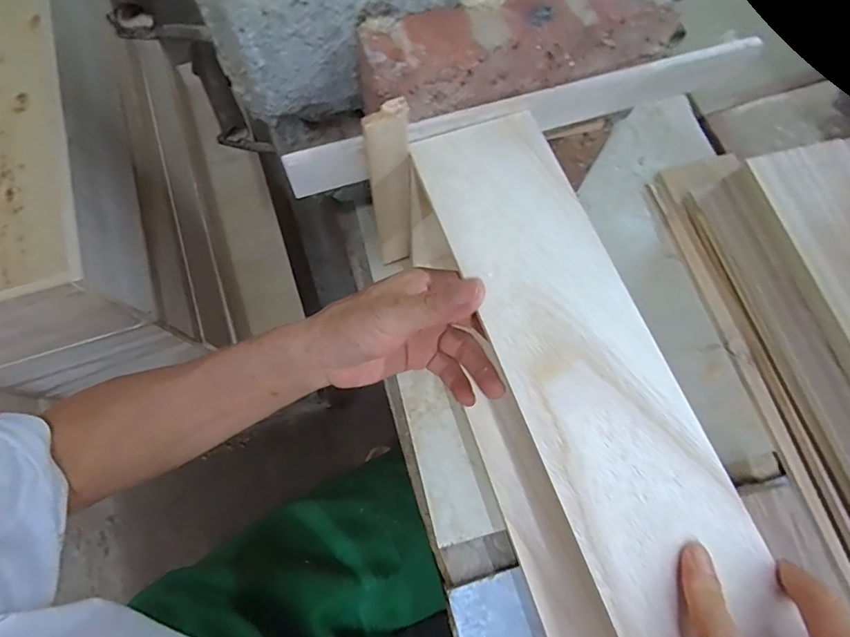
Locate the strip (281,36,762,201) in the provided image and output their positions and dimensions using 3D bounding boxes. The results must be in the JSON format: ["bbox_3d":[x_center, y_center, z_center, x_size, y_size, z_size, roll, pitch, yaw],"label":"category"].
[{"bbox_3d":[0.075,-0.144,0.317,0.343,0.041,0.010,-19,73,-7],"label":"strip"}]

